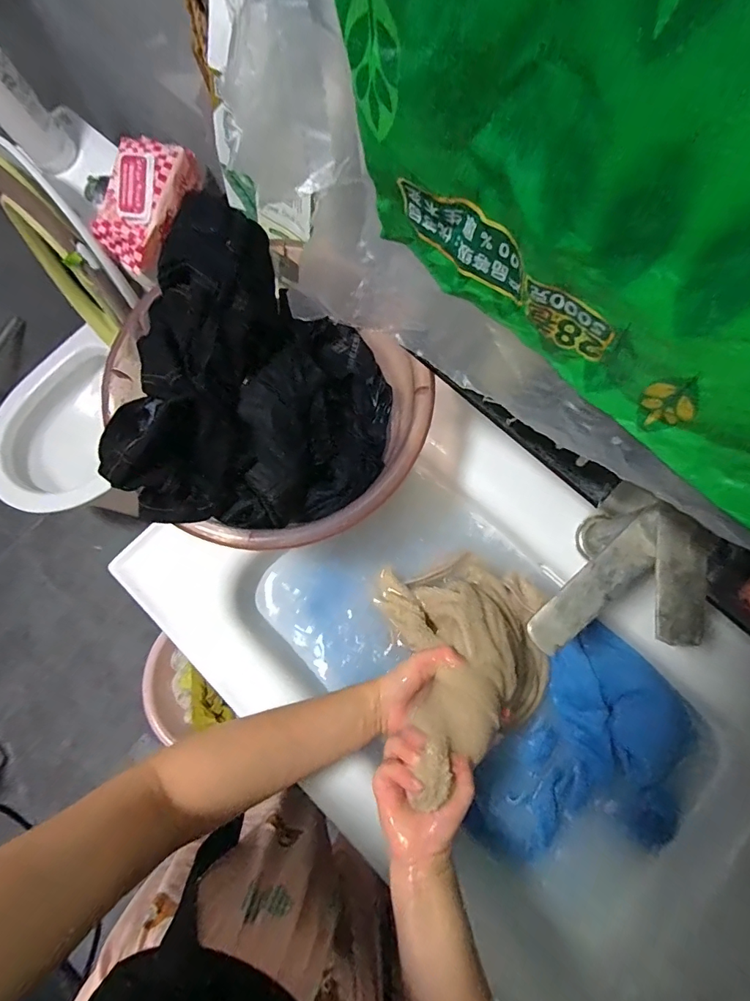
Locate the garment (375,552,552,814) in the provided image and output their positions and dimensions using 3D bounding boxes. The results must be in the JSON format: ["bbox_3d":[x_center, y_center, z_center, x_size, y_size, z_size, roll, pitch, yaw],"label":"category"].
[{"bbox_3d":[0.107,0.159,0.496,0.183,0.172,0.209,-13,77,-1],"label":"garment"}]

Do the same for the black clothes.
[{"bbox_3d":[-0.100,-0.102,0.486,0.222,0.145,0.297,11,77,4],"label":"black clothes"}]

